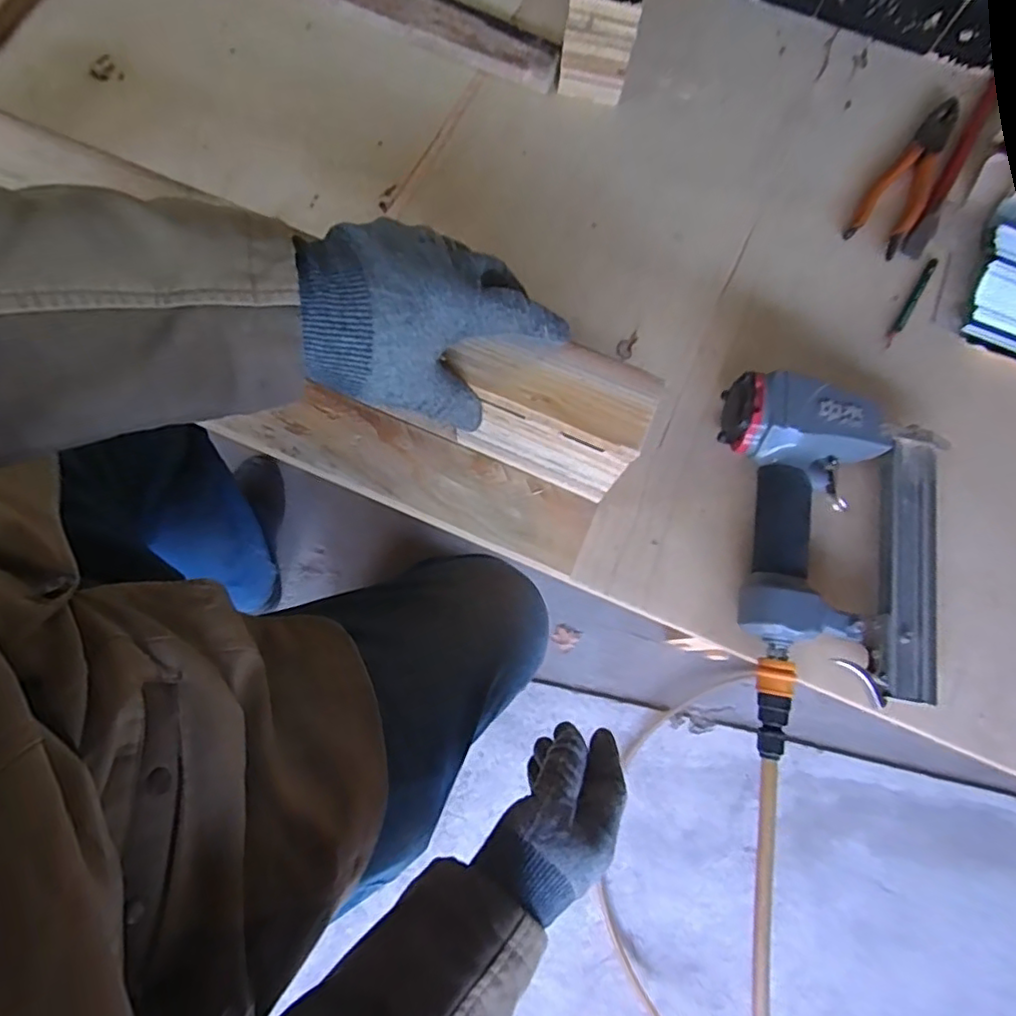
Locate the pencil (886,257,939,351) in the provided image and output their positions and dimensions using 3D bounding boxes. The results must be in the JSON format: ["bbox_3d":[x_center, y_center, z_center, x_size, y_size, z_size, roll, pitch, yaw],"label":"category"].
[{"bbox_3d":[0.354,-0.181,0.530,0.008,0.007,0.098,33,75,5],"label":"pencil"}]

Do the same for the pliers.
[{"bbox_3d":[0.375,-0.312,0.559,0.048,0.011,0.186,33,75,5],"label":"pliers"}]

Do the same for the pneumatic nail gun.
[{"bbox_3d":[0.245,0.037,0.436,0.158,0.059,0.268,4,76,-3],"label":"pneumatic nail gun"}]

